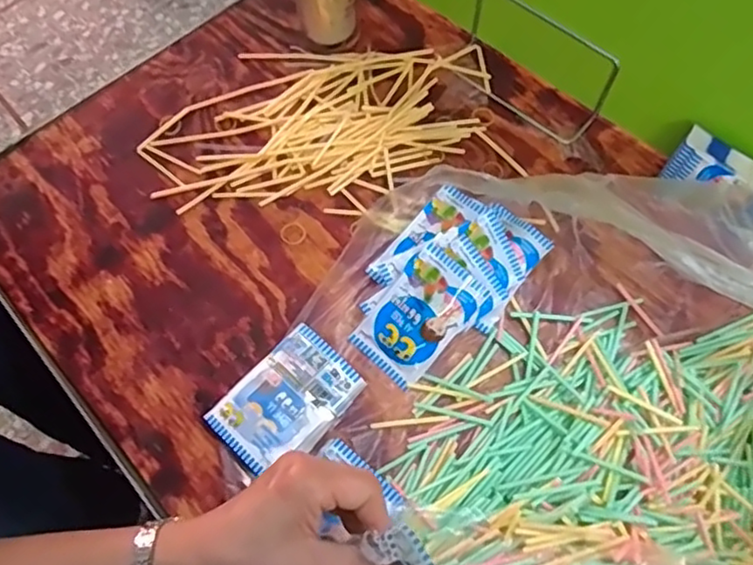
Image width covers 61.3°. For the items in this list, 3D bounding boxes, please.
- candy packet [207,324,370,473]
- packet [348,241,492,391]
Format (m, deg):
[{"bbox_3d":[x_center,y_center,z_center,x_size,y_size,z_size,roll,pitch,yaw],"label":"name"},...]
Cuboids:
[{"bbox_3d":[-0.069,0.093,0.495,0.073,0.028,0.105,40,75,16],"label":"candy packet"},{"bbox_3d":[0.035,0.027,0.516,0.065,0.017,0.103,41,98,11],"label":"packet"}]

